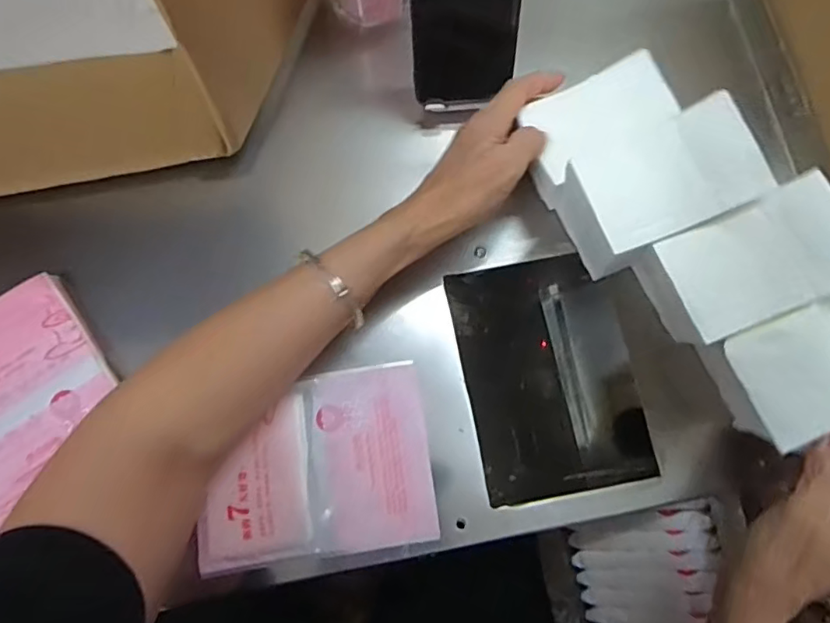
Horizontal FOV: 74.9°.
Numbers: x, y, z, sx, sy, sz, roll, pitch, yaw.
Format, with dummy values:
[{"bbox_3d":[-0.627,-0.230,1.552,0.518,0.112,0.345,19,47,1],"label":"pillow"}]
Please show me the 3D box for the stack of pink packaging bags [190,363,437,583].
[{"bbox_3d":[-0.068,0.107,0.376,0.154,0.015,0.124,-6,77,-2],"label":"stack of pink packaging bags"}]

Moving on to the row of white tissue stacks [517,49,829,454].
[{"bbox_3d":[0.179,-0.036,0.329,0.116,0.060,0.285,-34,75,-8],"label":"row of white tissue stacks"}]

